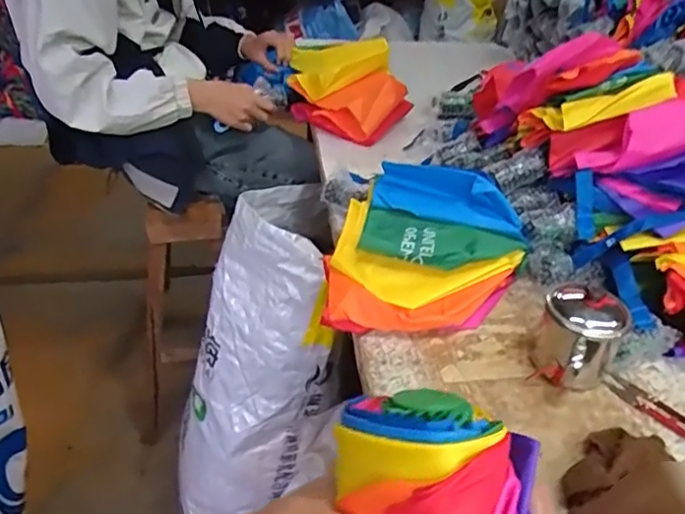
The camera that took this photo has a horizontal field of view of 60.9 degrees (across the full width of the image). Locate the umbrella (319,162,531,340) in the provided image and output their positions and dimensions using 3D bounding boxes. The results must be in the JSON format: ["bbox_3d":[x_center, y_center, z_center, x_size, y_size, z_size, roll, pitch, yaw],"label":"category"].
[{"bbox_3d":[0.100,-0.020,0.706,0.242,0.100,0.238,1,33,-4],"label":"umbrella"}]

